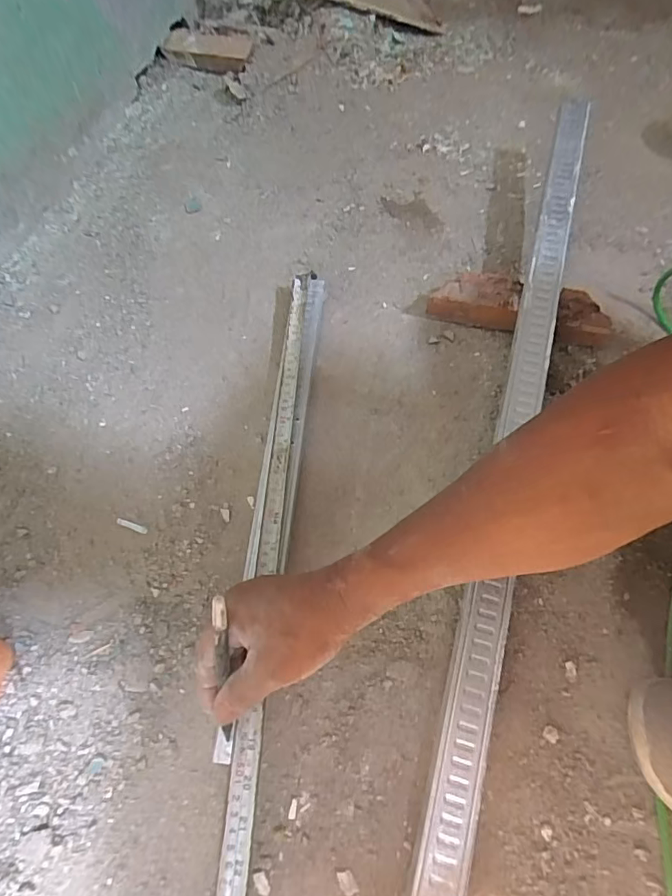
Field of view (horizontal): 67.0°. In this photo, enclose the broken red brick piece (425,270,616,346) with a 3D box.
[{"bbox_3d":[0.208,-0.159,0.580,0.197,0.045,0.057,15,63,9],"label":"broken red brick piece"}]

